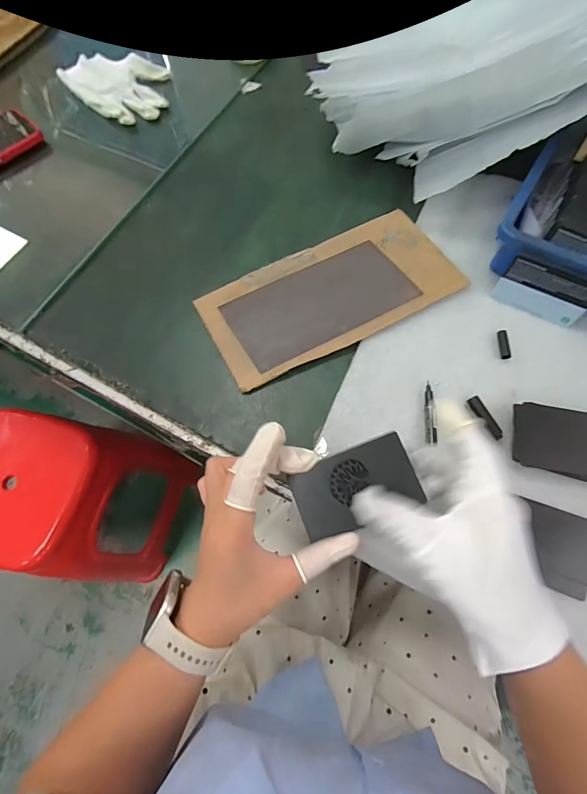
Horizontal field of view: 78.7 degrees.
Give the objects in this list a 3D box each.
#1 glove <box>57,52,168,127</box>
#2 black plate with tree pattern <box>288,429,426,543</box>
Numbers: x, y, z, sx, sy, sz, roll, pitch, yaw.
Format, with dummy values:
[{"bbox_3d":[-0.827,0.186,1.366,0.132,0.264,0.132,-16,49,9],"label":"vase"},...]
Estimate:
[{"bbox_3d":[-0.260,-0.475,0.541,0.126,0.028,0.184,-40,73,-12],"label":"glove"},{"bbox_3d":[0.043,0.063,0.254,0.084,0.005,0.051,-22,74,8],"label":"black plate with tree pattern"}]

